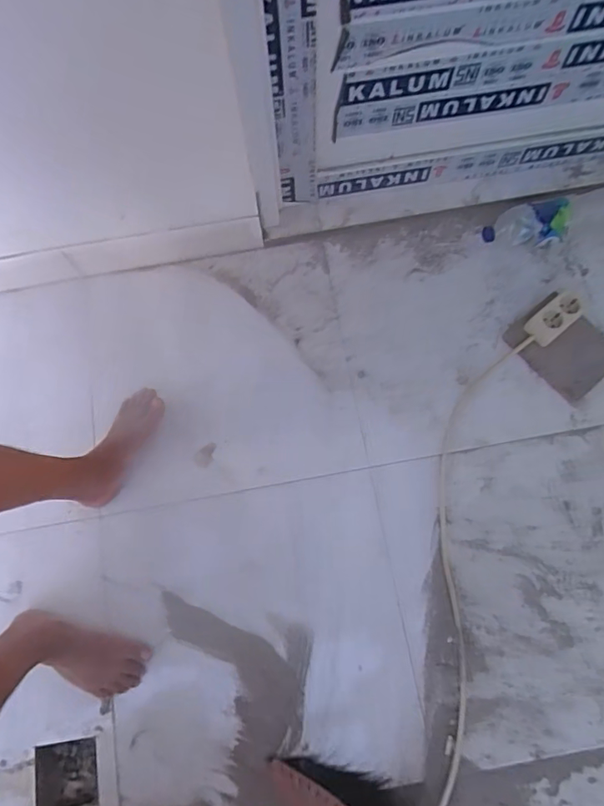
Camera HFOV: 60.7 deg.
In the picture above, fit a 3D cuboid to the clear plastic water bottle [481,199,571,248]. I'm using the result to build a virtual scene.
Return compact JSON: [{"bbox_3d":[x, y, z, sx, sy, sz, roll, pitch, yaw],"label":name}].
[{"bbox_3d":[0.437,-0.346,1.006,0.147,0.084,0.078,-5,75,1],"label":"clear plastic water bottle"}]

